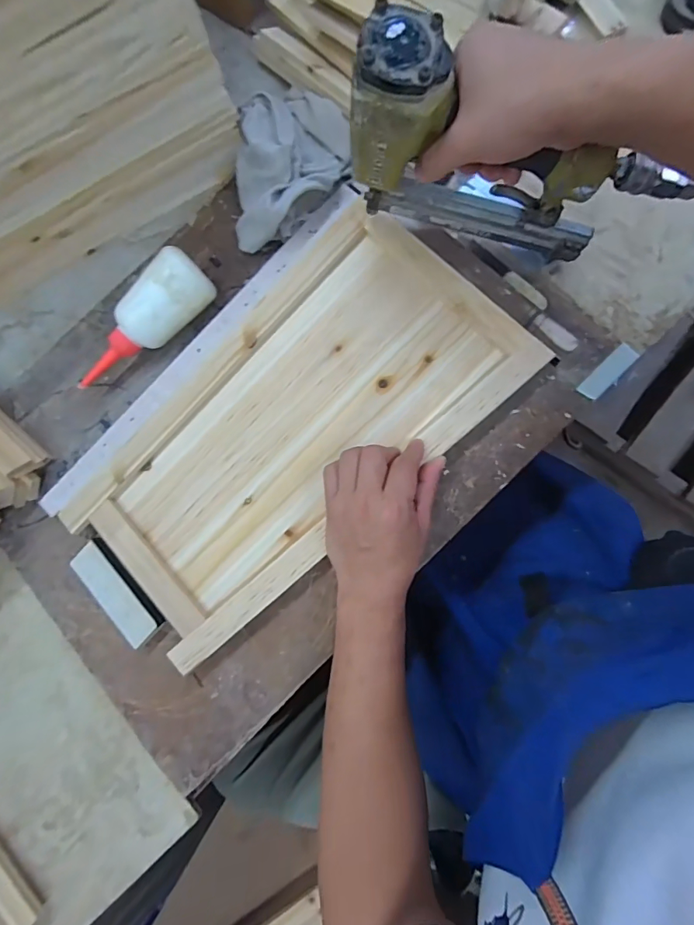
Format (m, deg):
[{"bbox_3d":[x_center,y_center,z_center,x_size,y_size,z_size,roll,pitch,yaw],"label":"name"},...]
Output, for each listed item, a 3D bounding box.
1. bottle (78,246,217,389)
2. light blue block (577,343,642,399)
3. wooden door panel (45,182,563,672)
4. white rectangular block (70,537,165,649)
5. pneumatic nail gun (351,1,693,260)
[{"bbox_3d":[-0.207,-0.133,0.441,0.051,0.048,0.170,43,91,9],"label":"bottle"},{"bbox_3d":[0.249,-0.086,0.417,0.062,0.006,0.019,-45,81,1],"label":"light blue block"},{"bbox_3d":[-0.065,-0.053,0.433,0.434,0.026,0.271,-41,81,2],"label":"wooden door panel"},{"bbox_3d":[-0.223,0.125,0.431,0.041,0.020,0.109,-43,81,1],"label":"white rectangular block"},{"bbox_3d":[0.127,-0.231,0.341,0.233,0.171,0.049,12,86,8],"label":"pneumatic nail gun"}]

